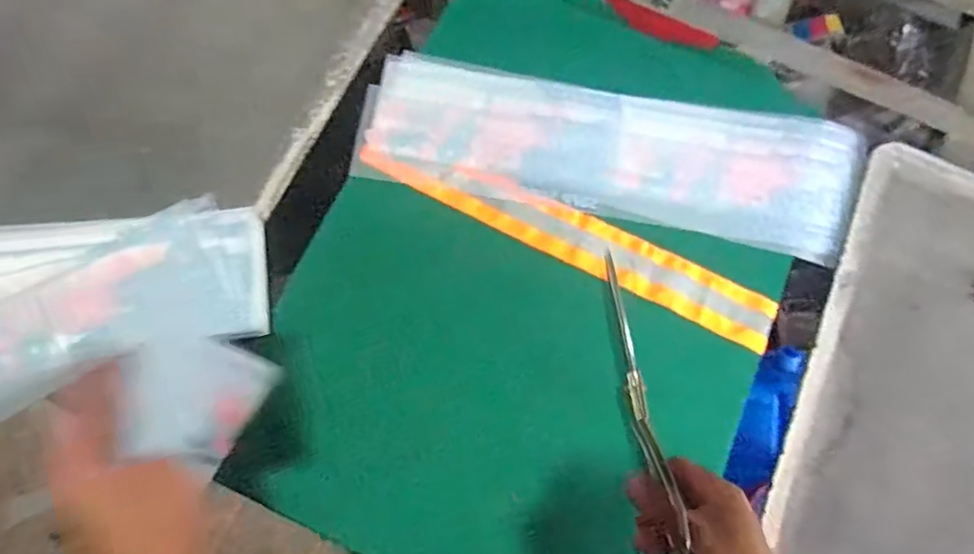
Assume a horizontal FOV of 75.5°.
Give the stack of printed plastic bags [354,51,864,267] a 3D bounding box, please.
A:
[{"bbox_3d":[0.125,-0.132,0.605,0.469,0.019,0.159,11,73,-1],"label":"stack of printed plastic bags"}]

